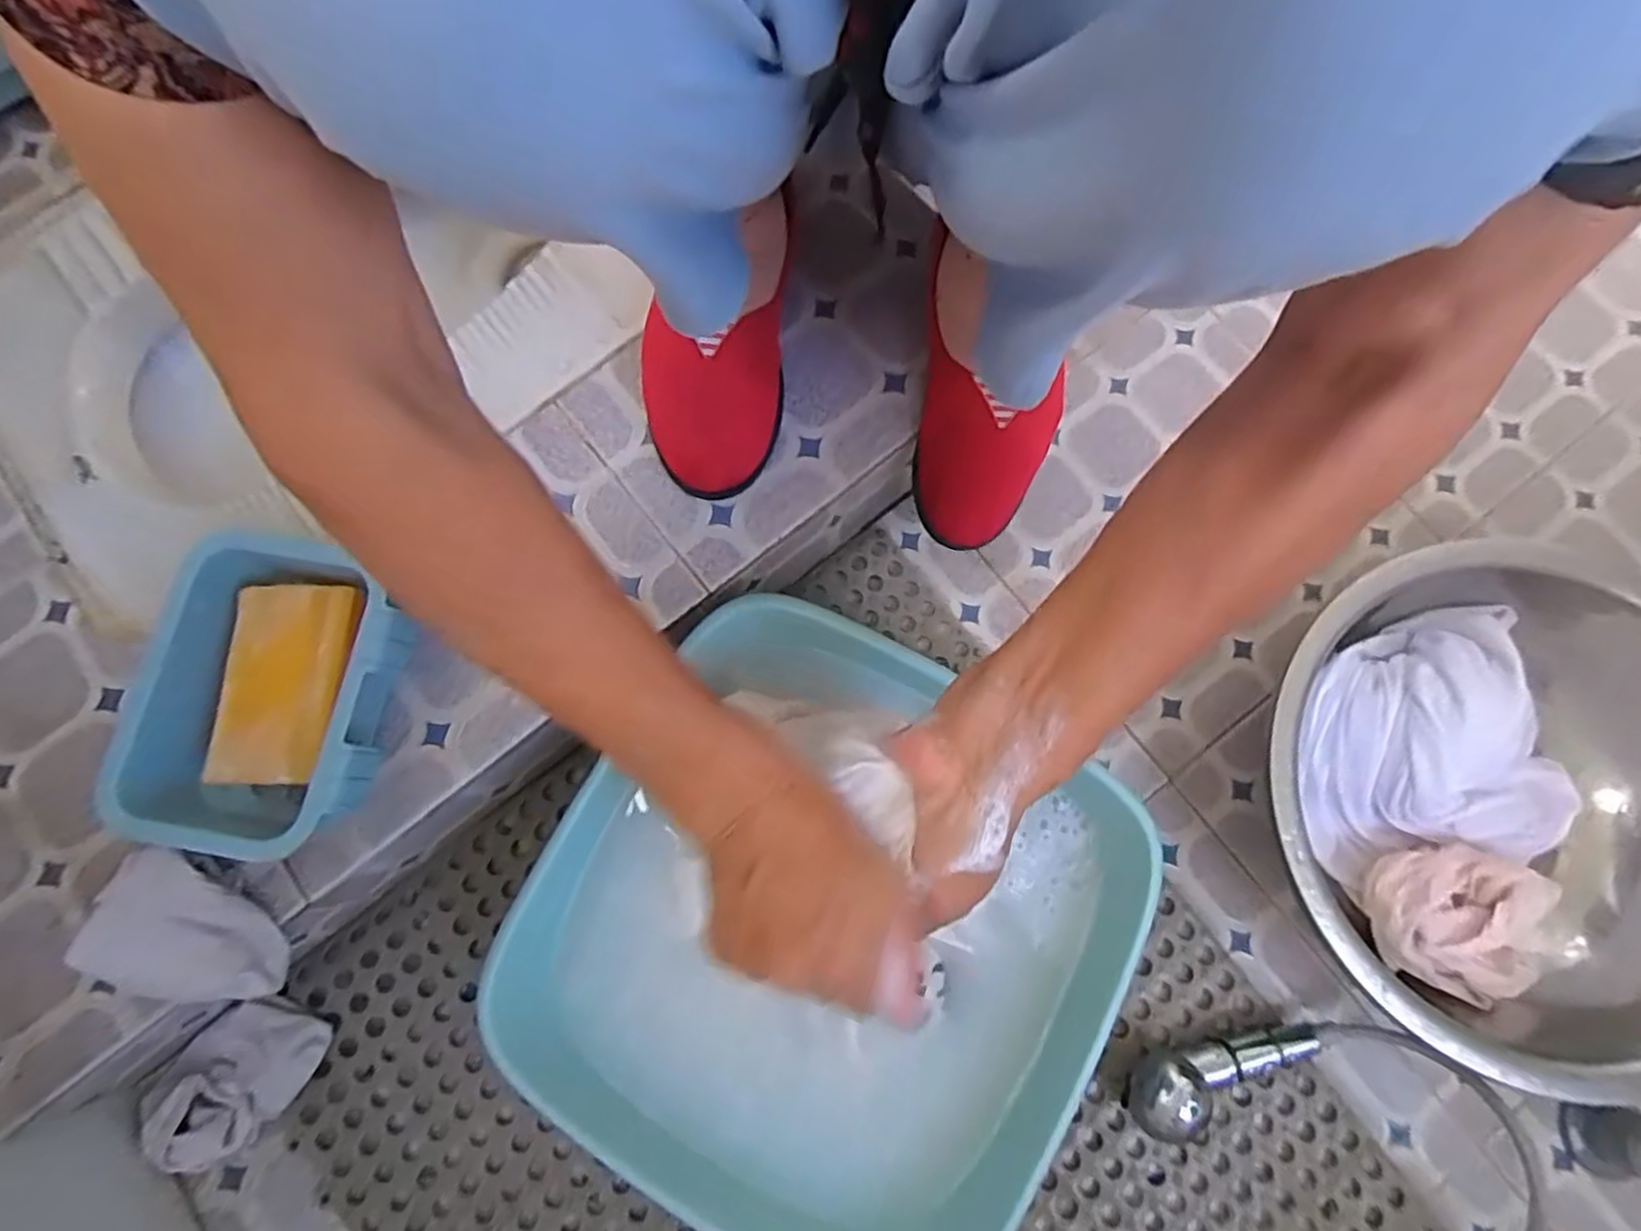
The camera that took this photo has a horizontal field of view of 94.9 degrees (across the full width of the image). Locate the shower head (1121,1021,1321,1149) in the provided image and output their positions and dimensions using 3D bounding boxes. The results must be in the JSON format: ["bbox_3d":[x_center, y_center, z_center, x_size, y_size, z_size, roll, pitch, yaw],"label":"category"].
[{"bbox_3d":[0.257,0.290,0.487,0.128,0.044,0.036,-26,78,-6],"label":"shower head"}]

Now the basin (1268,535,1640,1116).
[{"bbox_3d":[0.448,0.126,0.496,0.317,0.091,0.296,0,77,0],"label":"basin"}]

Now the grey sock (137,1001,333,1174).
[{"bbox_3d":[-0.370,0.291,0.480,0.103,0.037,0.073,-42,81,-9],"label":"grey sock"}]

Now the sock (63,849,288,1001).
[{"bbox_3d":[-0.345,0.172,0.415,0.080,0.048,0.066,16,77,3],"label":"sock"}]

